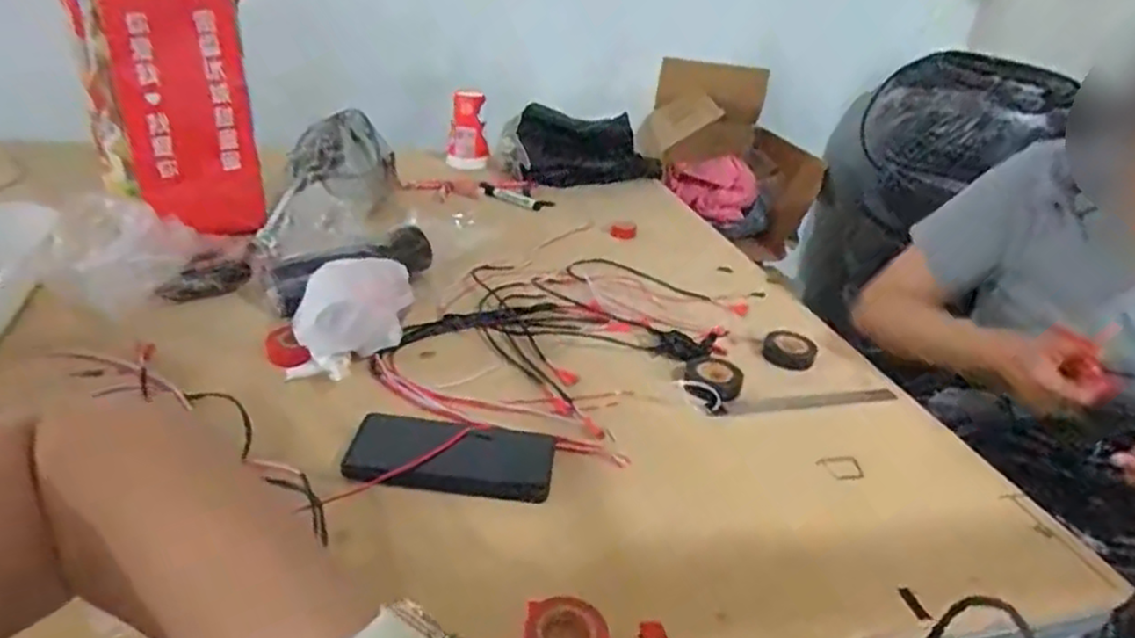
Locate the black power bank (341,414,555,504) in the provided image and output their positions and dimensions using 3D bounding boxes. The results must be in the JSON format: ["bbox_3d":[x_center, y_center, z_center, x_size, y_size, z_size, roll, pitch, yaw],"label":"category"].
[{"bbox_3d":[-0.096,0.114,0.584,0.165,0.015,0.080,6,27,-1],"label":"black power bank"}]

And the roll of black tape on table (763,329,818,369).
[{"bbox_3d":[0.253,0.036,0.796,0.057,0.028,0.057,15,28,16],"label":"roll of black tape on table"}]

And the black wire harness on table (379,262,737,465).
[{"bbox_3d":[0.012,0.006,0.808,0.313,0.024,0.441,16,29,17],"label":"black wire harness on table"}]

